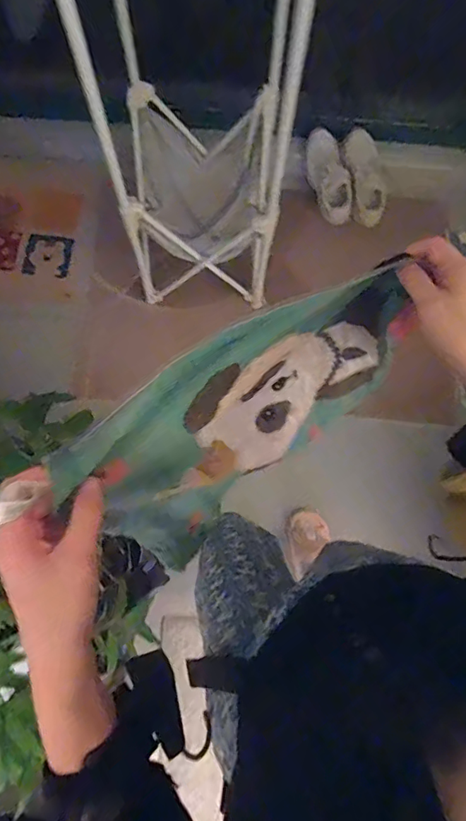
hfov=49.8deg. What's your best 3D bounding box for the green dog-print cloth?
[{"bbox_3d":[0.040,0.024,0.510,0.373,0.292,0.085,-39,61,-21],"label":"green dog-print cloth"}]

